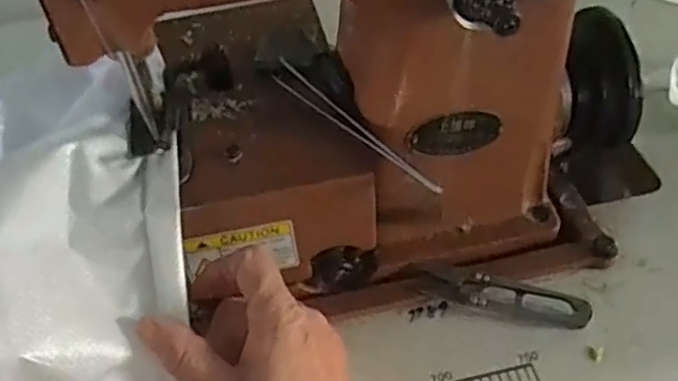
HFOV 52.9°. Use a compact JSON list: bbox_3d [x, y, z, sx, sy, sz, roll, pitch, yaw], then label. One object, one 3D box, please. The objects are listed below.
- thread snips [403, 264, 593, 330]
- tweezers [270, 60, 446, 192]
[{"bbox_3d":[0.094,0.061,0.403,0.104,0.006,0.021,13,70,17],"label":"thread snips"},{"bbox_3d":[0.006,-0.037,0.373,0.010,0.013,0.133,-33,52,-23],"label":"tweezers"}]

